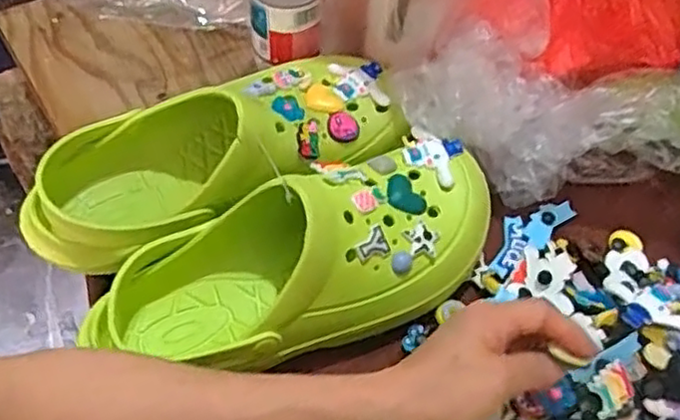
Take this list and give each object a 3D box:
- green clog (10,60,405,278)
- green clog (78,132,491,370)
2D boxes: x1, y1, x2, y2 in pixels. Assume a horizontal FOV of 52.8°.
[{"bbox_3d":[-0.090,-0.043,0.498,0.277,0.089,0.113,-23,61,-14],"label":"green clog"},{"bbox_3d":[-0.023,0.034,0.448,0.286,0.090,0.105,-23,61,-14],"label":"green clog"}]

